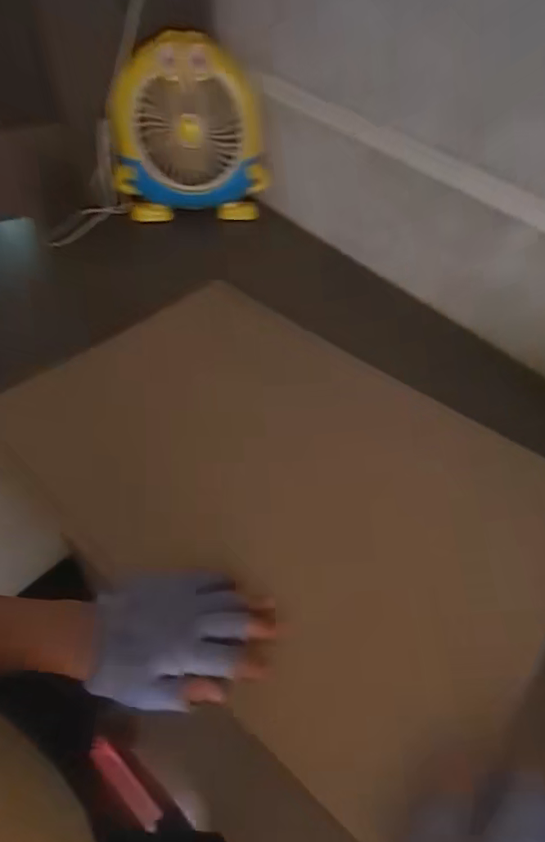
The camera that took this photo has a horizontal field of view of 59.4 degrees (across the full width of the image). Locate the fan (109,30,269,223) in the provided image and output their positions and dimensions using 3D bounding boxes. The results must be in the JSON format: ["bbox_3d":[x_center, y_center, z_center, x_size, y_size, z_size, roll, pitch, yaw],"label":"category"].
[{"bbox_3d":[-0.147,-0.509,0.845,0.261,0.248,0.134,-4,48,-9],"label":"fan"}]

